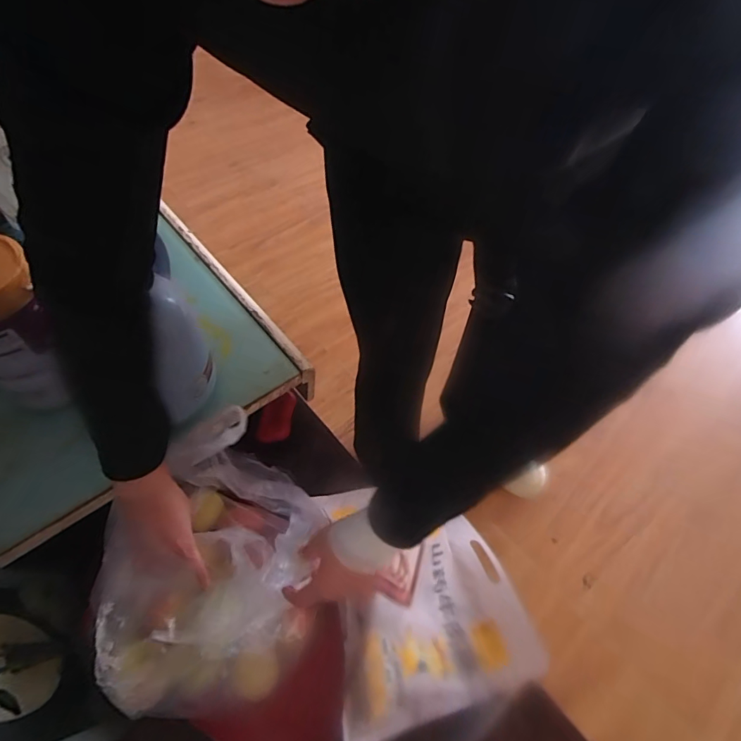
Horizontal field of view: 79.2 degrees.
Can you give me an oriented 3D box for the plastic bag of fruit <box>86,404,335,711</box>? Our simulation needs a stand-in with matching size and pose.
[{"bbox_3d":[-0.196,0.253,0.559,0.227,0.142,0.245,-5,51,-8],"label":"plastic bag of fruit"}]

